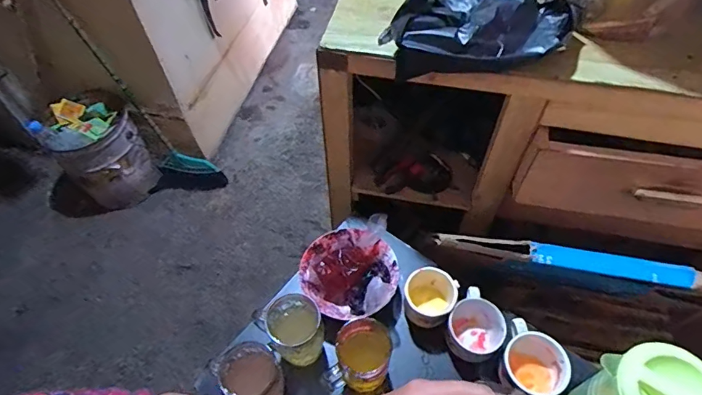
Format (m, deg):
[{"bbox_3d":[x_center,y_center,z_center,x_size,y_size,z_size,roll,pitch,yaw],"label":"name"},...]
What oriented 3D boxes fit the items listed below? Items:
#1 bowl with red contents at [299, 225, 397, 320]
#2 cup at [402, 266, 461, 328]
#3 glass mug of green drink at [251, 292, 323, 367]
[{"bbox_3d":[-0.002,0.120,0.726,0.154,0.052,0.142,-2,56,3],"label":"bowl with red contents"},{"bbox_3d":[0.126,0.156,0.712,0.077,0.071,0.081,-2,56,3],"label":"cup"},{"bbox_3d":[-0.079,0.193,0.654,0.078,0.103,0.073,-2,56,3],"label":"glass mug of green drink"}]

